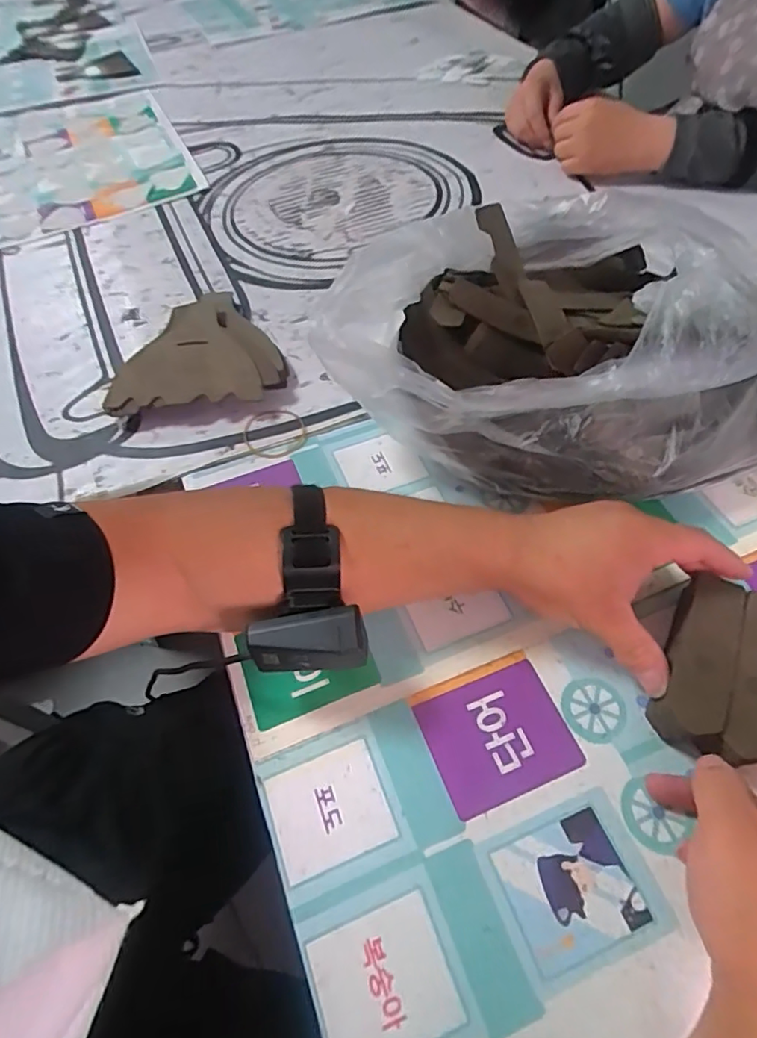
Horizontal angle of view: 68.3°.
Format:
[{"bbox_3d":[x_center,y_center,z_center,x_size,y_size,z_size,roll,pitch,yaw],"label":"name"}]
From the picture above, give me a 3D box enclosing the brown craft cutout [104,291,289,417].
[{"bbox_3d":[-0.178,-0.168,0.558,0.167,0.032,0.161,-5,56,2],"label":"brown craft cutout"}]

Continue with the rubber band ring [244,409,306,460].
[{"bbox_3d":[-0.095,-0.080,0.508,0.056,0.004,0.053,-2,56,3],"label":"rubber band ring"}]

